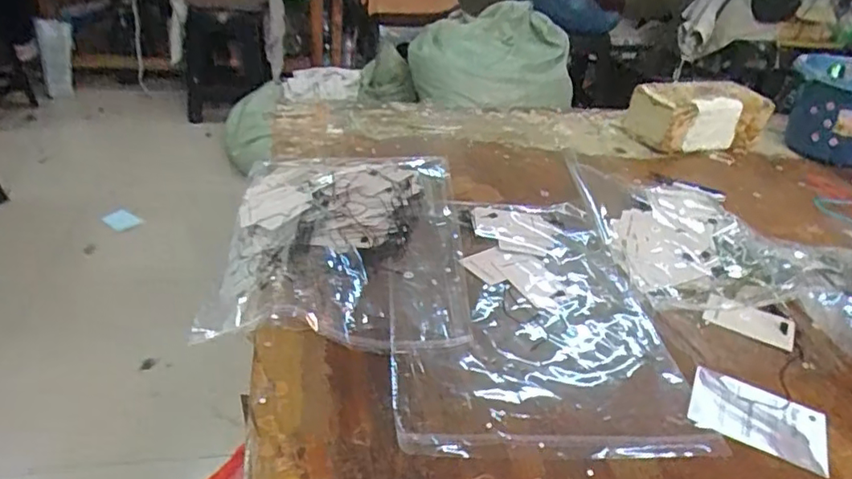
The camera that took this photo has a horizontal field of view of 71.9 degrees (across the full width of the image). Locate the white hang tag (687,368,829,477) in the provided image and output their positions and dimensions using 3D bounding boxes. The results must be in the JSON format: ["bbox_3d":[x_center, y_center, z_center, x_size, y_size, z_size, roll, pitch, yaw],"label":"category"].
[{"bbox_3d":[0.271,0.145,0.480,0.101,0.004,0.072,19,35,20],"label":"white hang tag"}]

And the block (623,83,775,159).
[{"bbox_3d":[0.432,-0.195,0.938,0.200,0.095,0.104,-7,35,-19],"label":"block"}]

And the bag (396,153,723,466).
[{"bbox_3d":[0.091,0.056,0.571,0.245,0.021,0.353,1,33,-6],"label":"bag"}]

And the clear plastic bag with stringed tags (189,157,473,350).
[{"bbox_3d":[-0.084,-0.011,0.630,0.240,0.033,0.339,3,33,-4],"label":"clear plastic bag with stringed tags"}]

